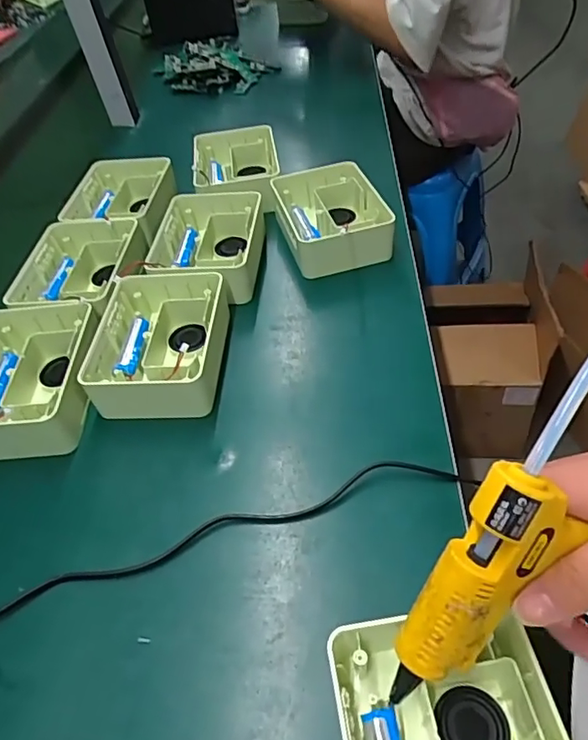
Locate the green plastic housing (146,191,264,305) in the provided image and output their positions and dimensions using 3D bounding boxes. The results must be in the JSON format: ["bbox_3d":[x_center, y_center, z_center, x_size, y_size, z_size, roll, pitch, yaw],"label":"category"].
[{"bbox_3d":[-0.092,-0.136,0.593,0.117,0.045,0.152,-1,47,4],"label":"green plastic housing"}]

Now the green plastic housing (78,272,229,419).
[{"bbox_3d":[-0.119,-0.025,0.497,0.120,0.047,0.145,-2,47,4],"label":"green plastic housing"}]

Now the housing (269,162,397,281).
[{"bbox_3d":[0.041,-0.169,0.610,0.103,0.056,0.145,-12,47,-6],"label":"housing"}]

